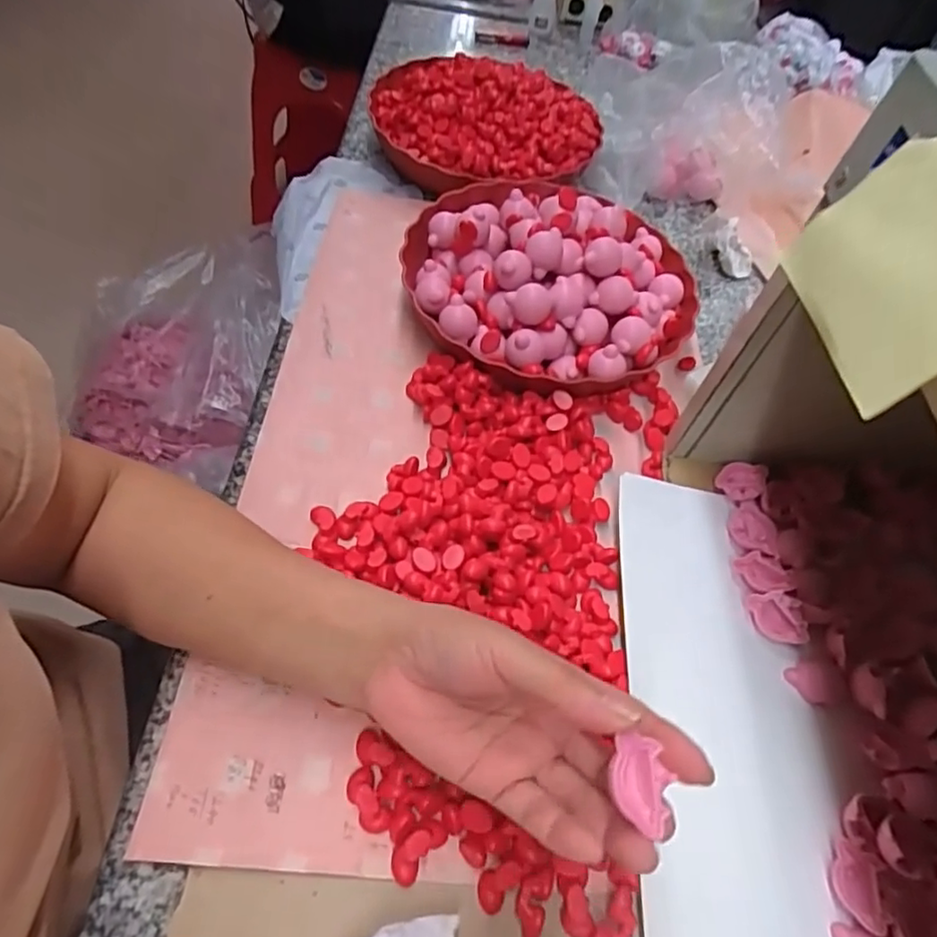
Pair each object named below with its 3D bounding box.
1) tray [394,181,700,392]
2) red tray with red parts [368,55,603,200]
[{"bbox_3d":[0.065,-0.159,0.497,0.231,0.076,0.220,25,56,9],"label":"tray"},{"bbox_3d":[0.019,-0.355,0.627,0.206,0.077,0.195,-20,61,-20],"label":"red tray with red parts"}]

